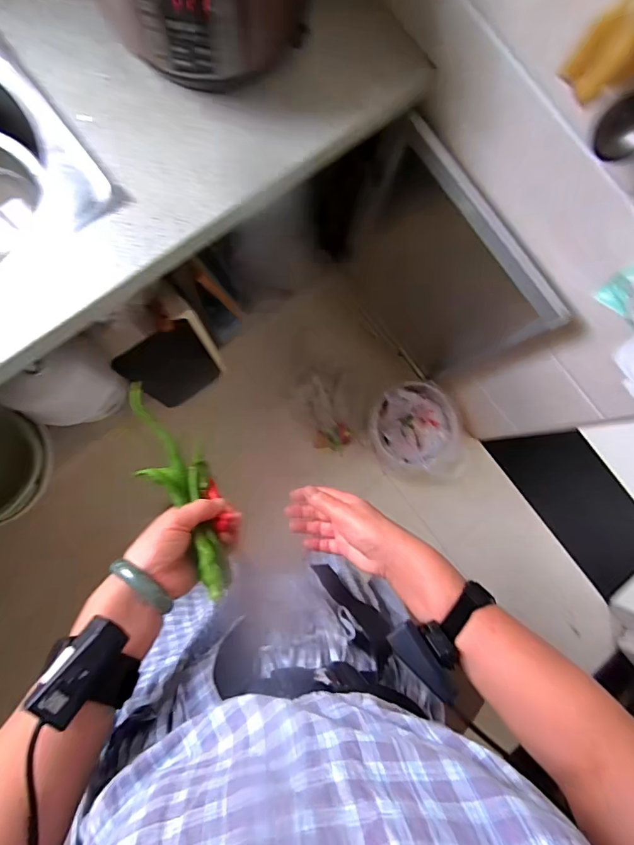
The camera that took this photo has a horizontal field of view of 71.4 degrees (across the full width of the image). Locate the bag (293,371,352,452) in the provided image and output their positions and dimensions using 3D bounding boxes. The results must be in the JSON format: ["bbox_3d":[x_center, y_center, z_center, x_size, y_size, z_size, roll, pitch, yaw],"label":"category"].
[{"bbox_3d":[0.012,-0.034,1.320,0.160,0.033,0.231,-7,85,-7],"label":"bag"}]

